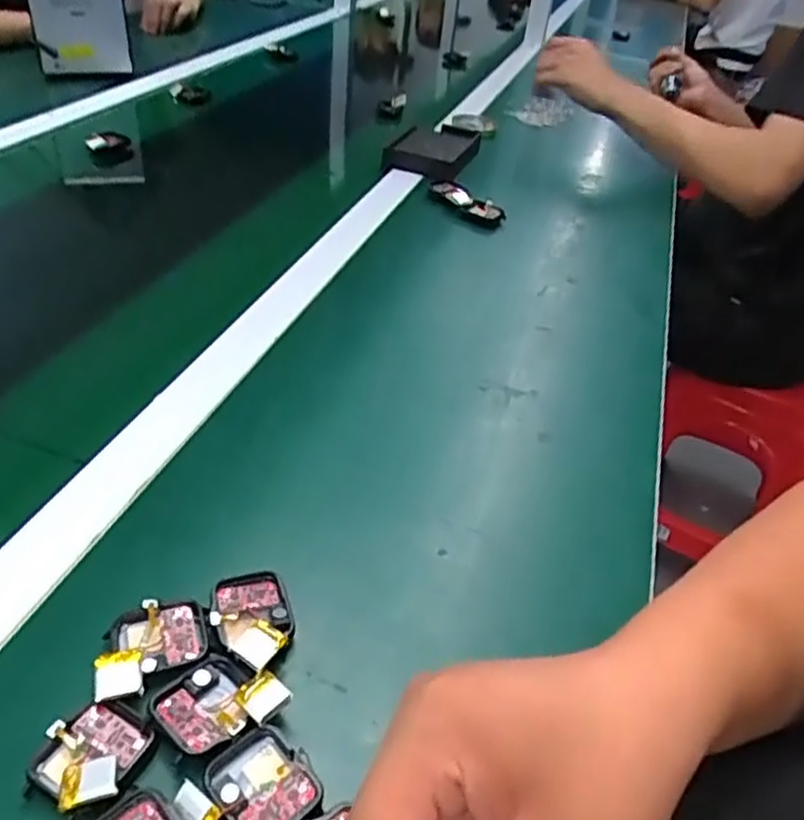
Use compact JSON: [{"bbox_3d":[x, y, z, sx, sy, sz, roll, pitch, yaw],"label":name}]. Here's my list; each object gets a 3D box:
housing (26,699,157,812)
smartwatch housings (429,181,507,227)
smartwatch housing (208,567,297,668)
[{"bbox_3d":[-0.128,0.141,0.294,0.039,0.013,0.042,20,40,18],"label":"housing"},{"bbox_3d":[0.070,-0.240,0.803,0.033,0.019,0.108,-28,49,-35],"label":"smartwatch housings"},{"bbox_3d":[-0.074,0.103,0.353,0.035,0.018,0.058,-11,41,-20],"label":"smartwatch housing"}]

